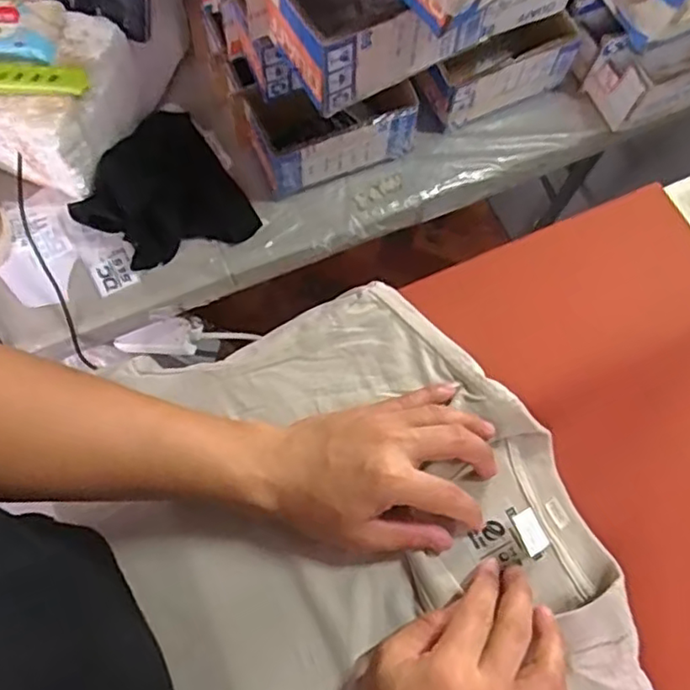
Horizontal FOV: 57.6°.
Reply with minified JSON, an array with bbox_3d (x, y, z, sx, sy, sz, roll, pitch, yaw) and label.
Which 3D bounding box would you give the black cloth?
[{"bbox_3d":[-0.188,-0.150,0.620,0.149,0.045,0.163,-33,76,-12],"label":"black cloth"}]

